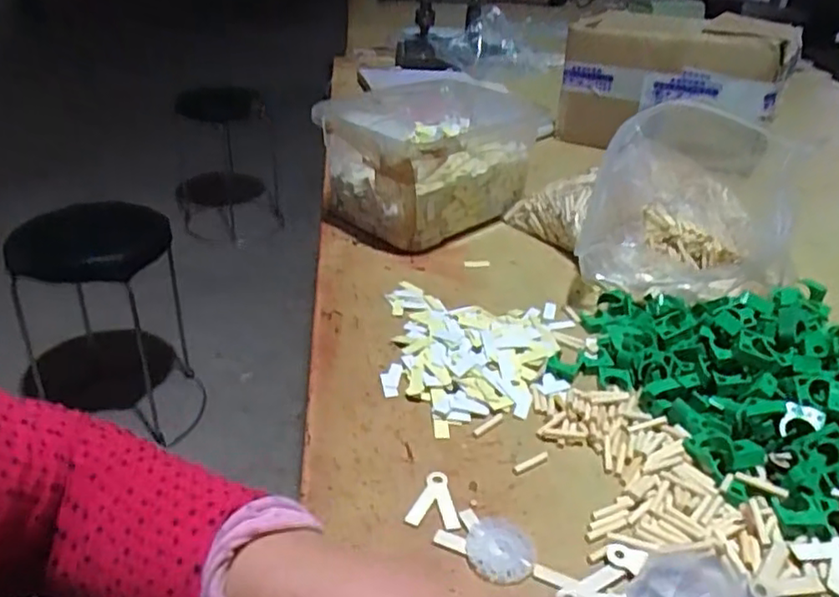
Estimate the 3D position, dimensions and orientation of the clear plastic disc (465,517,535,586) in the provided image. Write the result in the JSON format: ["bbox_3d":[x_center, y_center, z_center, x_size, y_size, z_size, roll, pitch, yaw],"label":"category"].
[{"bbox_3d":[0.047,0.144,0.378,0.037,0.007,0.044,22,36,28],"label":"clear plastic disc"}]

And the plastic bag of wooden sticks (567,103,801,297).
[{"bbox_3d":[0.270,-0.100,0.657,0.166,0.163,0.249,15,33,18],"label":"plastic bag of wooden sticks"}]

